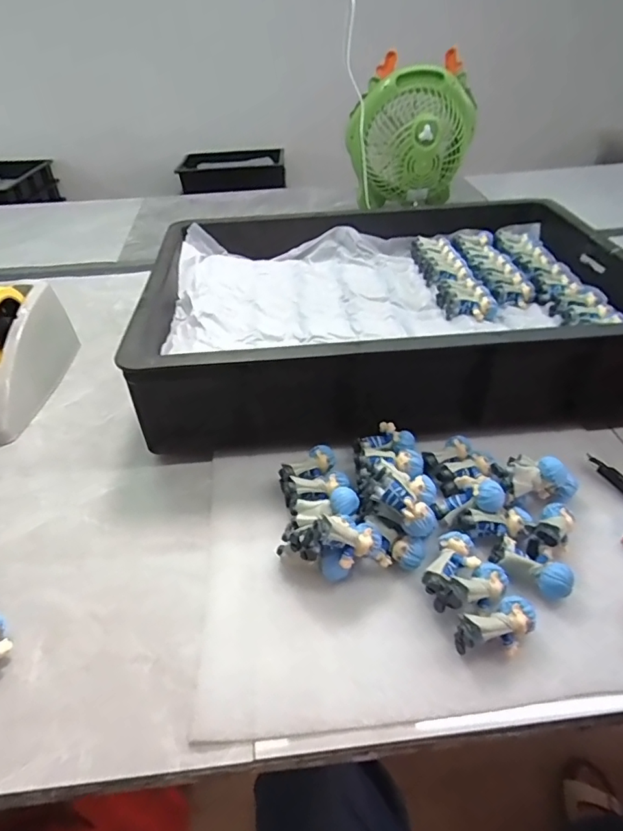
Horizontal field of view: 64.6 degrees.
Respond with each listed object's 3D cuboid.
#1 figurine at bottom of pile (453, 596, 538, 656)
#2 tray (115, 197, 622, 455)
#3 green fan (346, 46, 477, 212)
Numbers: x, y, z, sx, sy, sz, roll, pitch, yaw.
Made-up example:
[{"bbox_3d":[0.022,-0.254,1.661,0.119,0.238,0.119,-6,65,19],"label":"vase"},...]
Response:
[{"bbox_3d":[0.137,0.157,0.361,0.060,0.030,0.028,-16,43,-16],"label":"figurine at bottom of pile"},{"bbox_3d":[0.101,-0.152,0.649,0.577,0.122,0.416,-4,41,-2],"label":"tray"},{"bbox_3d":[0.194,-0.542,0.974,0.232,0.250,0.139,6,42,9],"label":"green fan"}]

